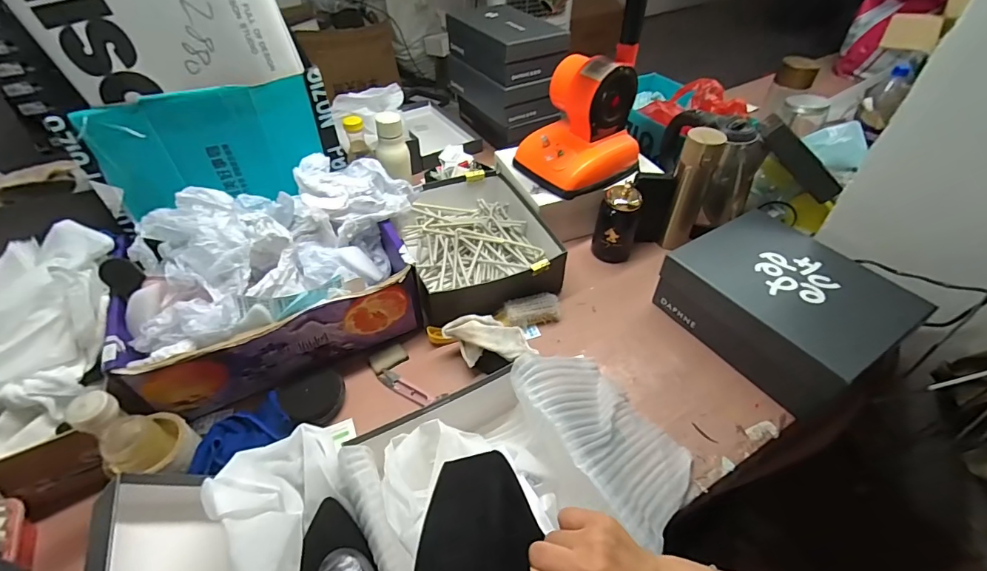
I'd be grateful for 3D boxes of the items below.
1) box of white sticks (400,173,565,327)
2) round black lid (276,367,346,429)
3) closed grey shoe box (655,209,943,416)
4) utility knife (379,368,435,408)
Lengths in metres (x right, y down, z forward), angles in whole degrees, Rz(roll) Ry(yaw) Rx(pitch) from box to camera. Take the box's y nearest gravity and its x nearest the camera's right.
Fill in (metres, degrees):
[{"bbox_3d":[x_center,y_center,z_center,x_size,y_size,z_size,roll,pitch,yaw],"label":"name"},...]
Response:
[{"bbox_3d":[-0.037,-0.091,0.868,0.263,0.087,0.346,-12,47,-11],"label":"box of white sticks"},{"bbox_3d":[-0.265,0.164,0.663,0.089,0.026,0.088,-33,54,-28],"label":"round black lid"},{"bbox_3d":[0.469,0.025,0.731,0.244,0.119,0.298,-24,51,-22],"label":"closed grey shoe box"},{"bbox_3d":[-0.136,0.158,0.686,0.100,0.004,0.022,26,51,23],"label":"utility knife"}]

